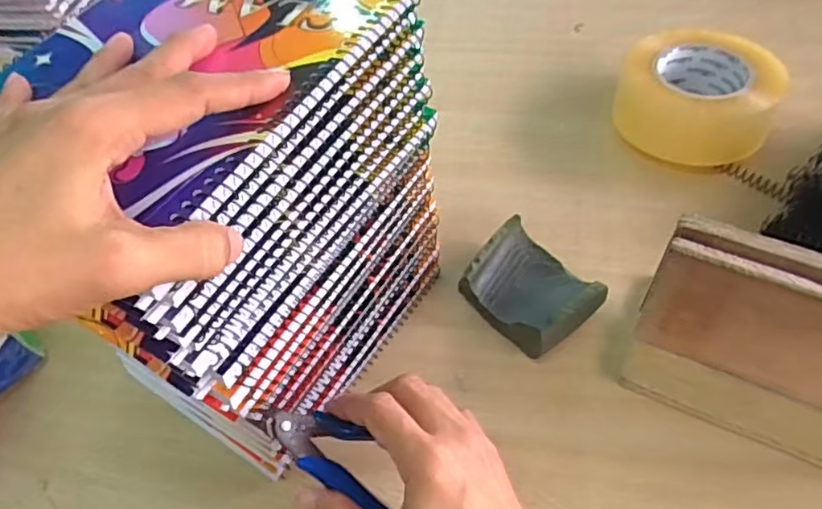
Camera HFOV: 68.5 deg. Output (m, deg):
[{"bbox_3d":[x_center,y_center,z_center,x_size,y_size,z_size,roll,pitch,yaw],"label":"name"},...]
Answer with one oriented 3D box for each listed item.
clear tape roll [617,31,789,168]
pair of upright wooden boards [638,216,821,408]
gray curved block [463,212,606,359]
[{"bbox_3d":[0.245,-0.135,0.523,0.128,0.063,0.116,26,59,21],"label":"clear tape roll"},{"bbox_3d":[0.237,0.052,0.349,0.191,0.110,0.031,22,58,18],"label":"pair of upright wooden boards"},{"bbox_3d":[0.083,0.025,0.433,0.074,0.035,0.089,-35,59,-20],"label":"gray curved block"}]

